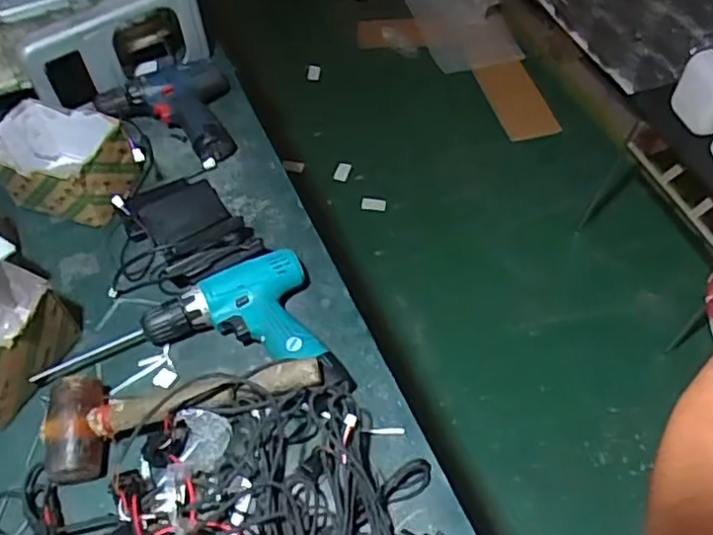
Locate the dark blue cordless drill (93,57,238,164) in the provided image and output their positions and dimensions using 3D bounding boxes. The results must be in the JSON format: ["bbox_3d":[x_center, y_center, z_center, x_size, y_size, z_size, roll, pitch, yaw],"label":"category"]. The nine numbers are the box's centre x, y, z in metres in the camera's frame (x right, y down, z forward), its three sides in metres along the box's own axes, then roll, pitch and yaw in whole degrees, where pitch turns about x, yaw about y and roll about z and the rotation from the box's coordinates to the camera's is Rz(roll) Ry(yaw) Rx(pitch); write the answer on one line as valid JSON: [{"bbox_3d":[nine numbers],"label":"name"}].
[{"bbox_3d":[-0.265,-0.204,0.869,0.176,0.081,0.153,-10,55,-4],"label":"dark blue cordless drill"}]

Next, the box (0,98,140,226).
[{"bbox_3d":[-0.366,-0.129,0.792,0.150,0.090,0.109,13,57,11],"label":"box"}]

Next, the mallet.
[{"bbox_3d":[-0.176,0.126,0.629,0.272,0.071,0.099,-16,56,-9],"label":"mallet"}]

